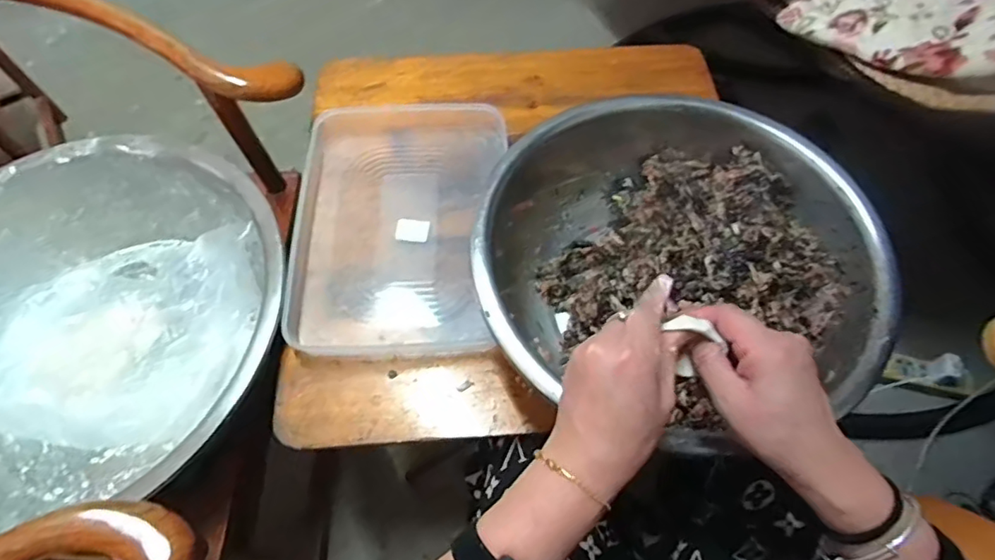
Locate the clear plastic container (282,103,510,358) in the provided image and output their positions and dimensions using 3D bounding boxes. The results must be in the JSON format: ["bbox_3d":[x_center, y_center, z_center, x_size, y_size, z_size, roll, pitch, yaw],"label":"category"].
[{"bbox_3d":[-0.117,-0.077,0.690,0.251,0.044,0.337,-5,61,-1],"label":"clear plastic container"}]

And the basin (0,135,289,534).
[{"bbox_3d":[-0.483,0.058,0.687,0.473,0.148,0.446,-1,61,2],"label":"basin"}]

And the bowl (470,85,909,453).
[{"bbox_3d":[0.174,-0.008,0.593,0.378,0.132,0.371,-1,61,2],"label":"bowl"}]

